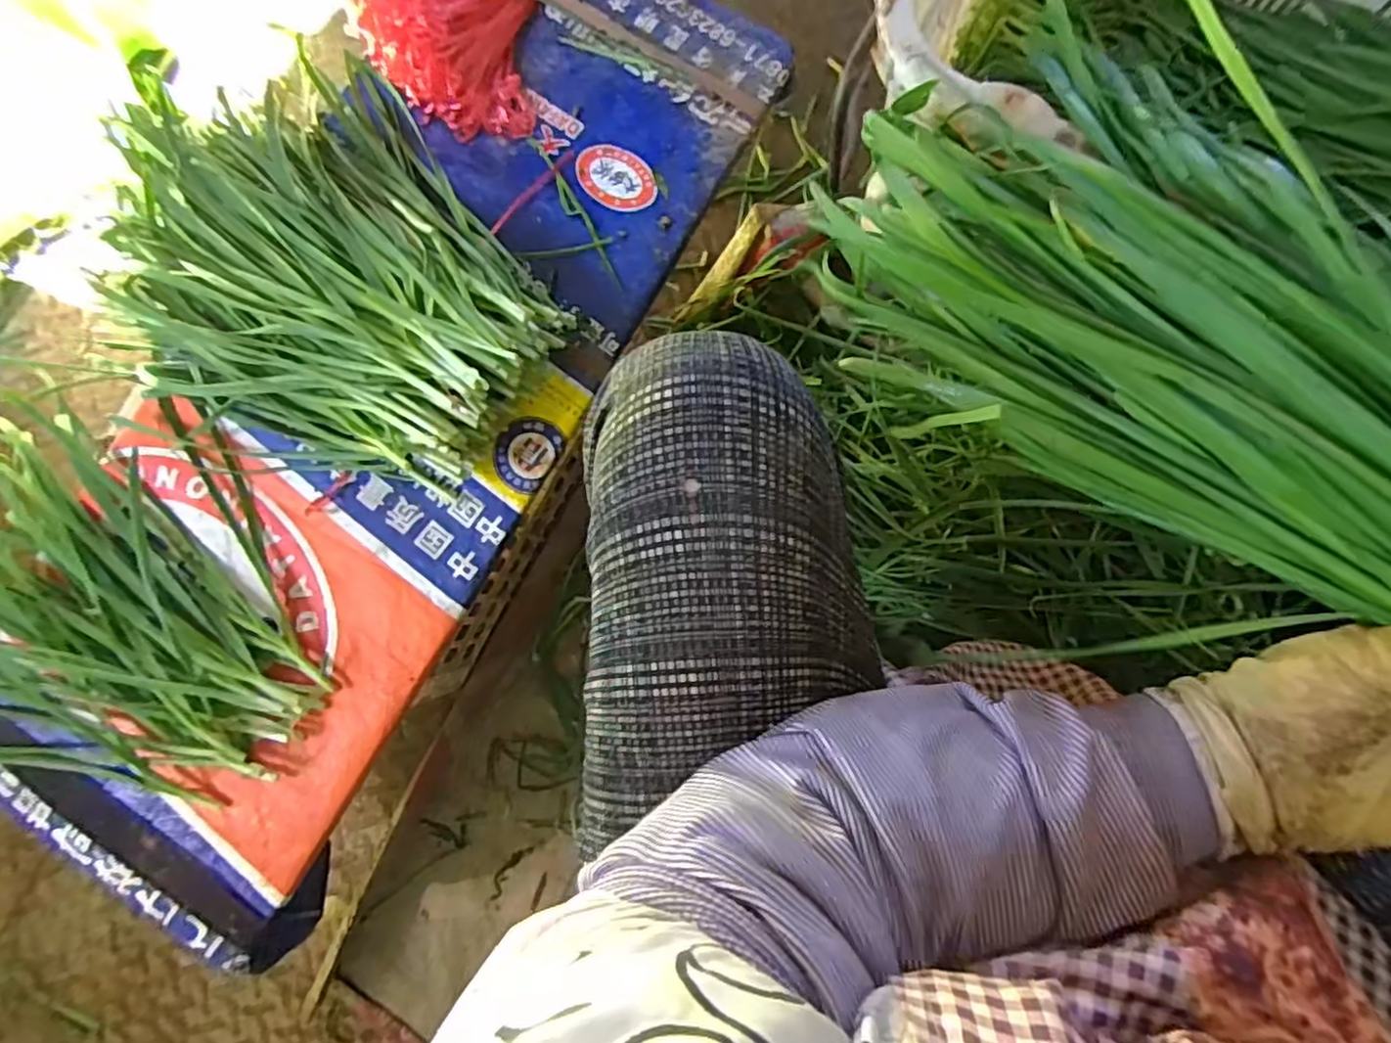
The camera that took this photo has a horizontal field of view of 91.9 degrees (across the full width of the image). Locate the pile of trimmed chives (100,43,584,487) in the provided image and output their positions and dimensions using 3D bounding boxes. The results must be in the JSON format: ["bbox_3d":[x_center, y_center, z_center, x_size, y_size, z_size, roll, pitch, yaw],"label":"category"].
[{"bbox_3d":[-0.299,-0.201,0.485,0.255,0.081,0.411,-39,84,0],"label":"pile of trimmed chives"}]

